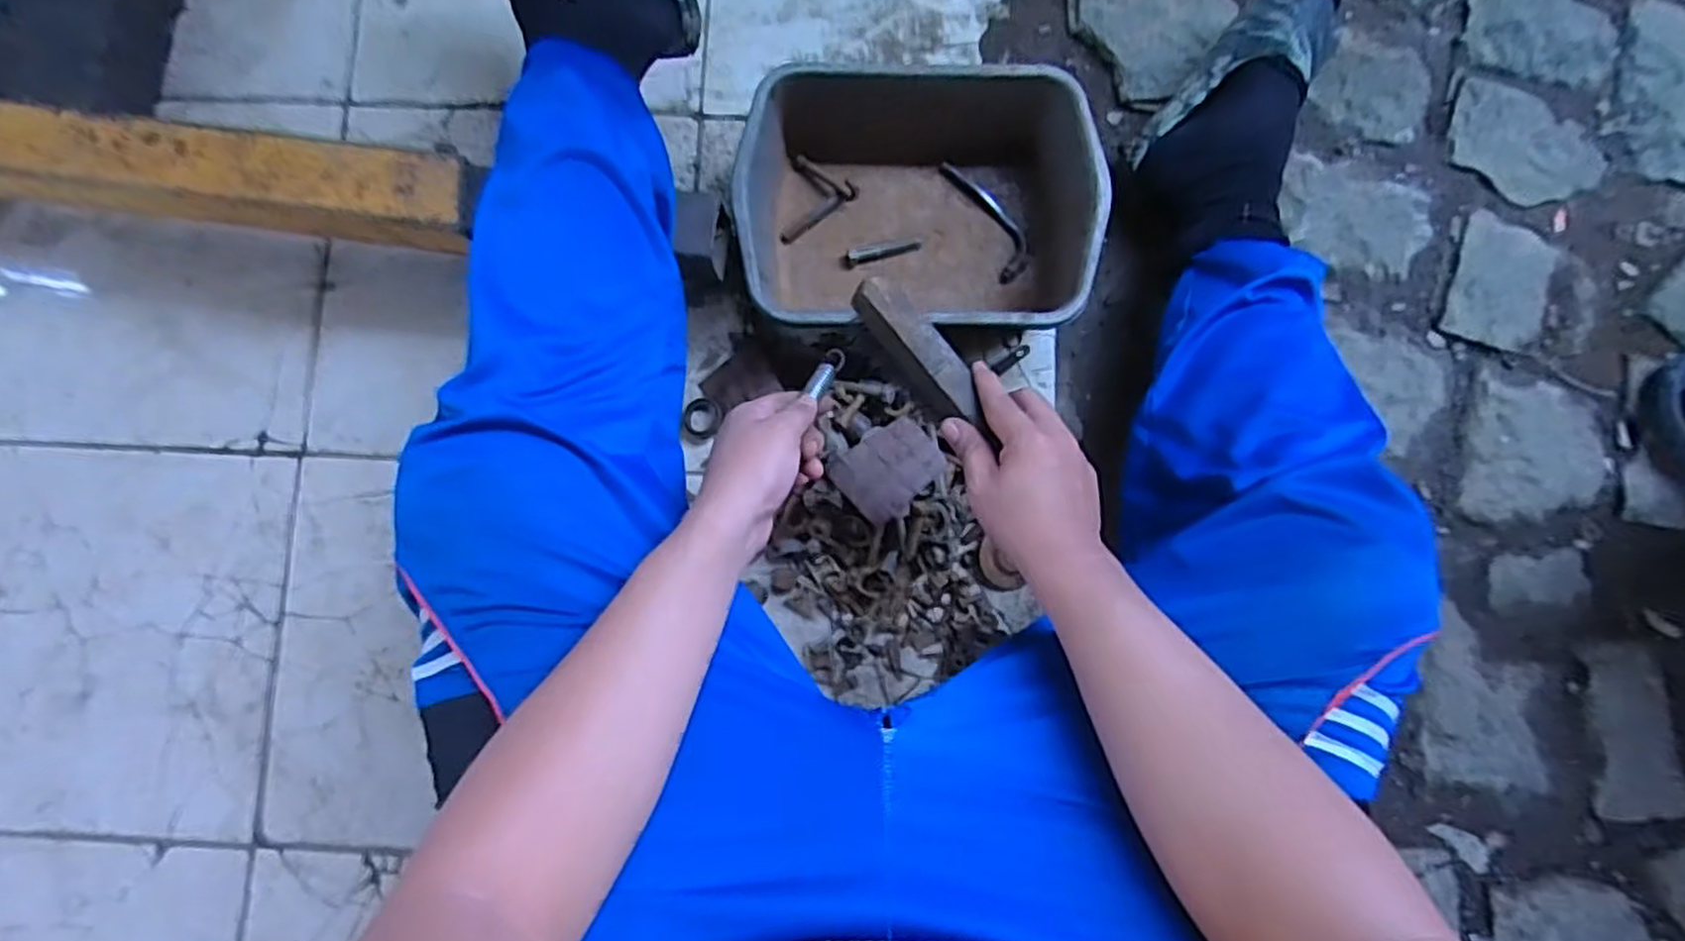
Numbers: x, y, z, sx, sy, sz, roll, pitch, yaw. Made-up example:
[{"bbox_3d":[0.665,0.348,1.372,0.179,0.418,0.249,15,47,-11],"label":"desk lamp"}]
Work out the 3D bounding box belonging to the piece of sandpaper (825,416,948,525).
[{"bbox_3d":[0.045,-0.003,0.741,0.097,0.016,0.080,-40,81,-13],"label":"piece of sandpaper"}]

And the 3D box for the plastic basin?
[{"bbox_3d":[0.073,-0.264,0.767,0.331,0.112,0.260,2,84,1],"label":"plastic basin"}]

